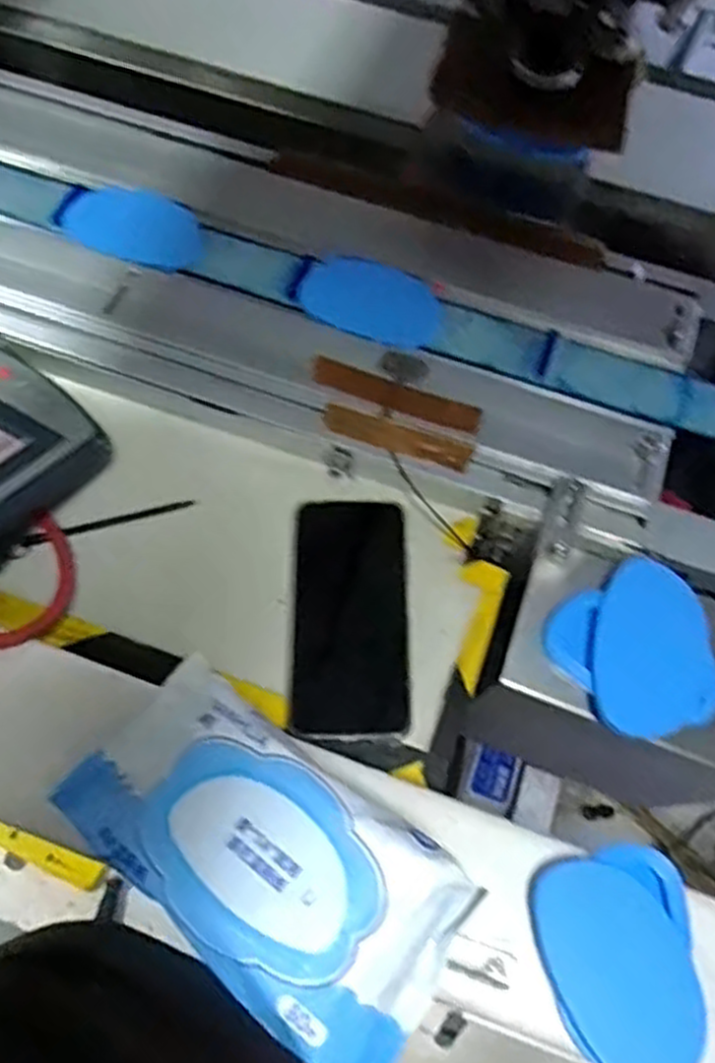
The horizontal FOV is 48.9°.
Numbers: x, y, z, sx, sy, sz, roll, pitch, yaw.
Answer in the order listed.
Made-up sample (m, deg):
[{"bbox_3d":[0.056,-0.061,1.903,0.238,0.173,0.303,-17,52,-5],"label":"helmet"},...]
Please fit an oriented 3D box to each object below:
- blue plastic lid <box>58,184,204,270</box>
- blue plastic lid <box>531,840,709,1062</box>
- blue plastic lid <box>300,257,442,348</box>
[{"bbox_3d":[-0.174,-0.245,0.621,0.107,0.007,0.074,14,65,4],"label":"blue plastic lid"},{"bbox_3d":[0.142,0.223,0.407,0.082,0.021,0.108,-12,66,-8],"label":"blue plastic lid"},{"bbox_3d":[0.012,-0.175,0.599,0.103,0.018,0.065,11,65,3],"label":"blue plastic lid"}]

